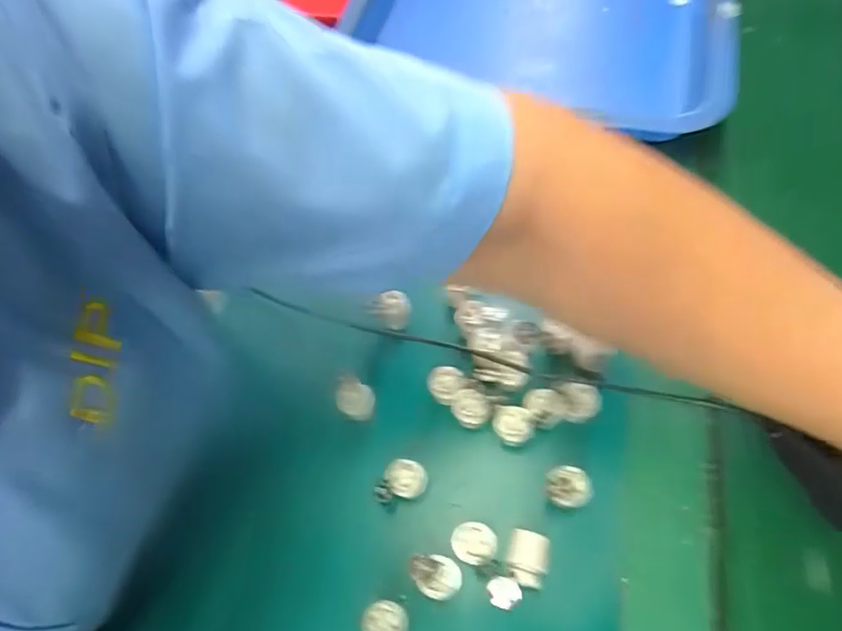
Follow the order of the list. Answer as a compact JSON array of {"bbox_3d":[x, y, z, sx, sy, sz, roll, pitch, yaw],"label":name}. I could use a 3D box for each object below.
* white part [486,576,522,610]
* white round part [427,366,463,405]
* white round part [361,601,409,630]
[{"bbox_3d":[0.047,0.157,0.305,0.017,0.004,0.017,-2,62,3],"label":"white part"},{"bbox_3d":[0.016,0.044,0.346,0.021,0.011,0.021,-2,62,3],"label":"white round part"},{"bbox_3d":[-0.019,0.165,0.288,0.024,0.006,0.021,2,62,5],"label":"white round part"}]

